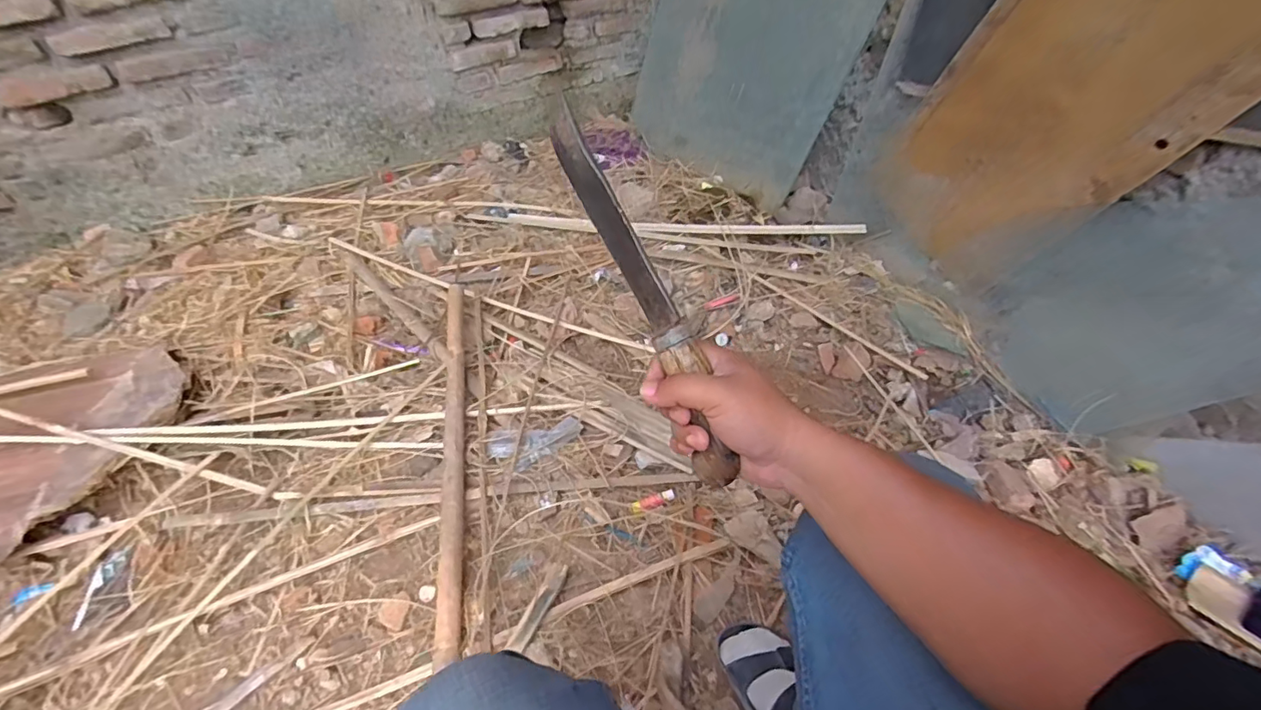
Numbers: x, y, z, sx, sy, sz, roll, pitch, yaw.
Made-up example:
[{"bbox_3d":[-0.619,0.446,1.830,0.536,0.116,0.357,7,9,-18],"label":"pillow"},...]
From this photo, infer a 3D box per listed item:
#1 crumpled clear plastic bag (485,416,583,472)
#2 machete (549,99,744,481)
[{"bbox_3d":[-0.177,0.150,0.984,0.170,0.020,0.091,-23,55,-18],"label":"crumpled clear plastic bag"},{"bbox_3d":[0.010,-0.048,0.413,0.026,0.037,0.310,-23,83,-18],"label":"machete"}]

